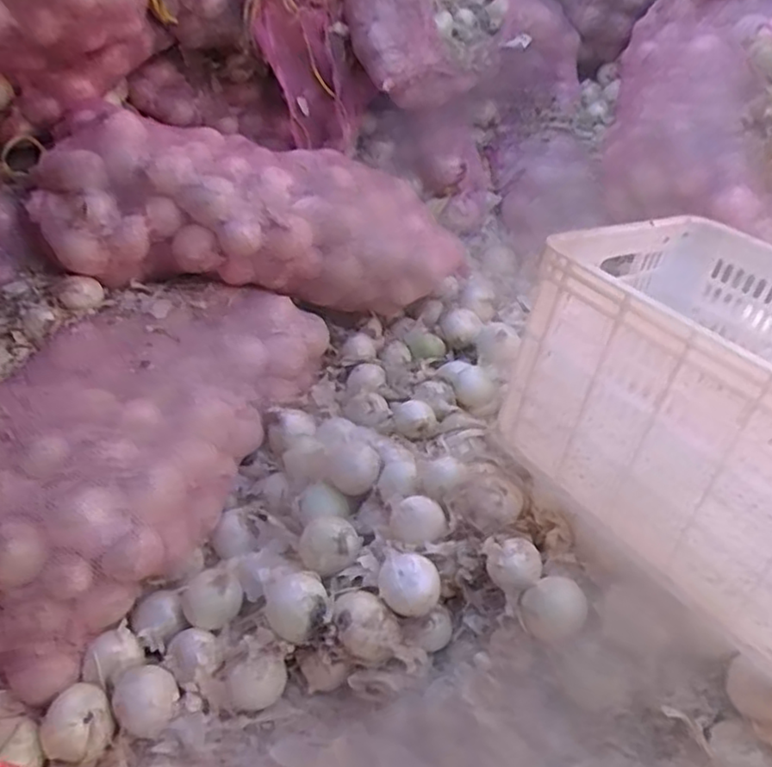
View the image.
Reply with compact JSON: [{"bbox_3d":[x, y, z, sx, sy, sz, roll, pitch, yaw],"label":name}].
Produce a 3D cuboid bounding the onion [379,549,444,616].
[{"bbox_3d":[0.033,0.253,0.884,0.078,0.065,0.065,8,38,10],"label":"onion"}]

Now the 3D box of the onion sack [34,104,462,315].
[{"bbox_3d":[-0.233,-0.309,1.285,0.756,0.250,0.227,5,34,-24],"label":"onion sack"}]

